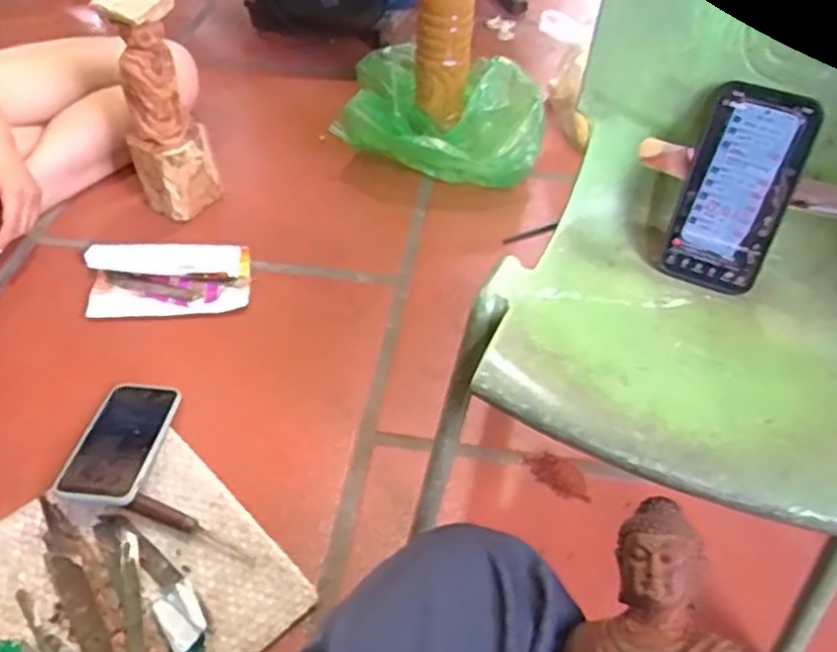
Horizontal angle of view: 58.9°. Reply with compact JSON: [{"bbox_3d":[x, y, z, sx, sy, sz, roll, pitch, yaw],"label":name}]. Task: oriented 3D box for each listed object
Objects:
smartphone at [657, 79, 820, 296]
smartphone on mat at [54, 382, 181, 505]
[{"bbox_3d":[0.257,-0.108,0.600,0.078,0.161,0.006,21,26,21],"label":"smartphone"},{"bbox_3d":[-0.311,0.119,0.778,0.078,0.007,0.152,11,41,-1],"label":"smartphone on mat"}]

